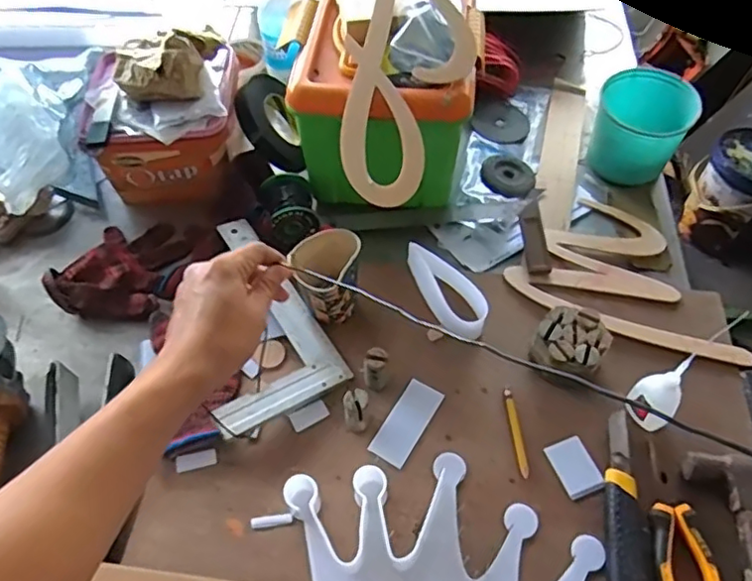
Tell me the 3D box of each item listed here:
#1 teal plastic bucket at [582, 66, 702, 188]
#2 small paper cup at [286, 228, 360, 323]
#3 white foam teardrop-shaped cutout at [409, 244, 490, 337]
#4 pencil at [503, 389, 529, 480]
[{"bbox_3d":[0.357,-0.222,0.810,0.116,0.100,0.130,14,58,10],"label":"teal plastic bucket"},{"bbox_3d":[-0.053,-0.014,0.661,0.069,0.084,0.075,-1,57,1],"label":"small paper cup"},{"bbox_3d":[0.079,0.000,0.695,0.048,0.036,0.134,-30,61,-17],"label":"white foam teardrop-shaped cutout"},{"bbox_3d":[0.143,0.144,0.607,0.010,0.004,0.093,-4,57,-1],"label":"pencil"}]

